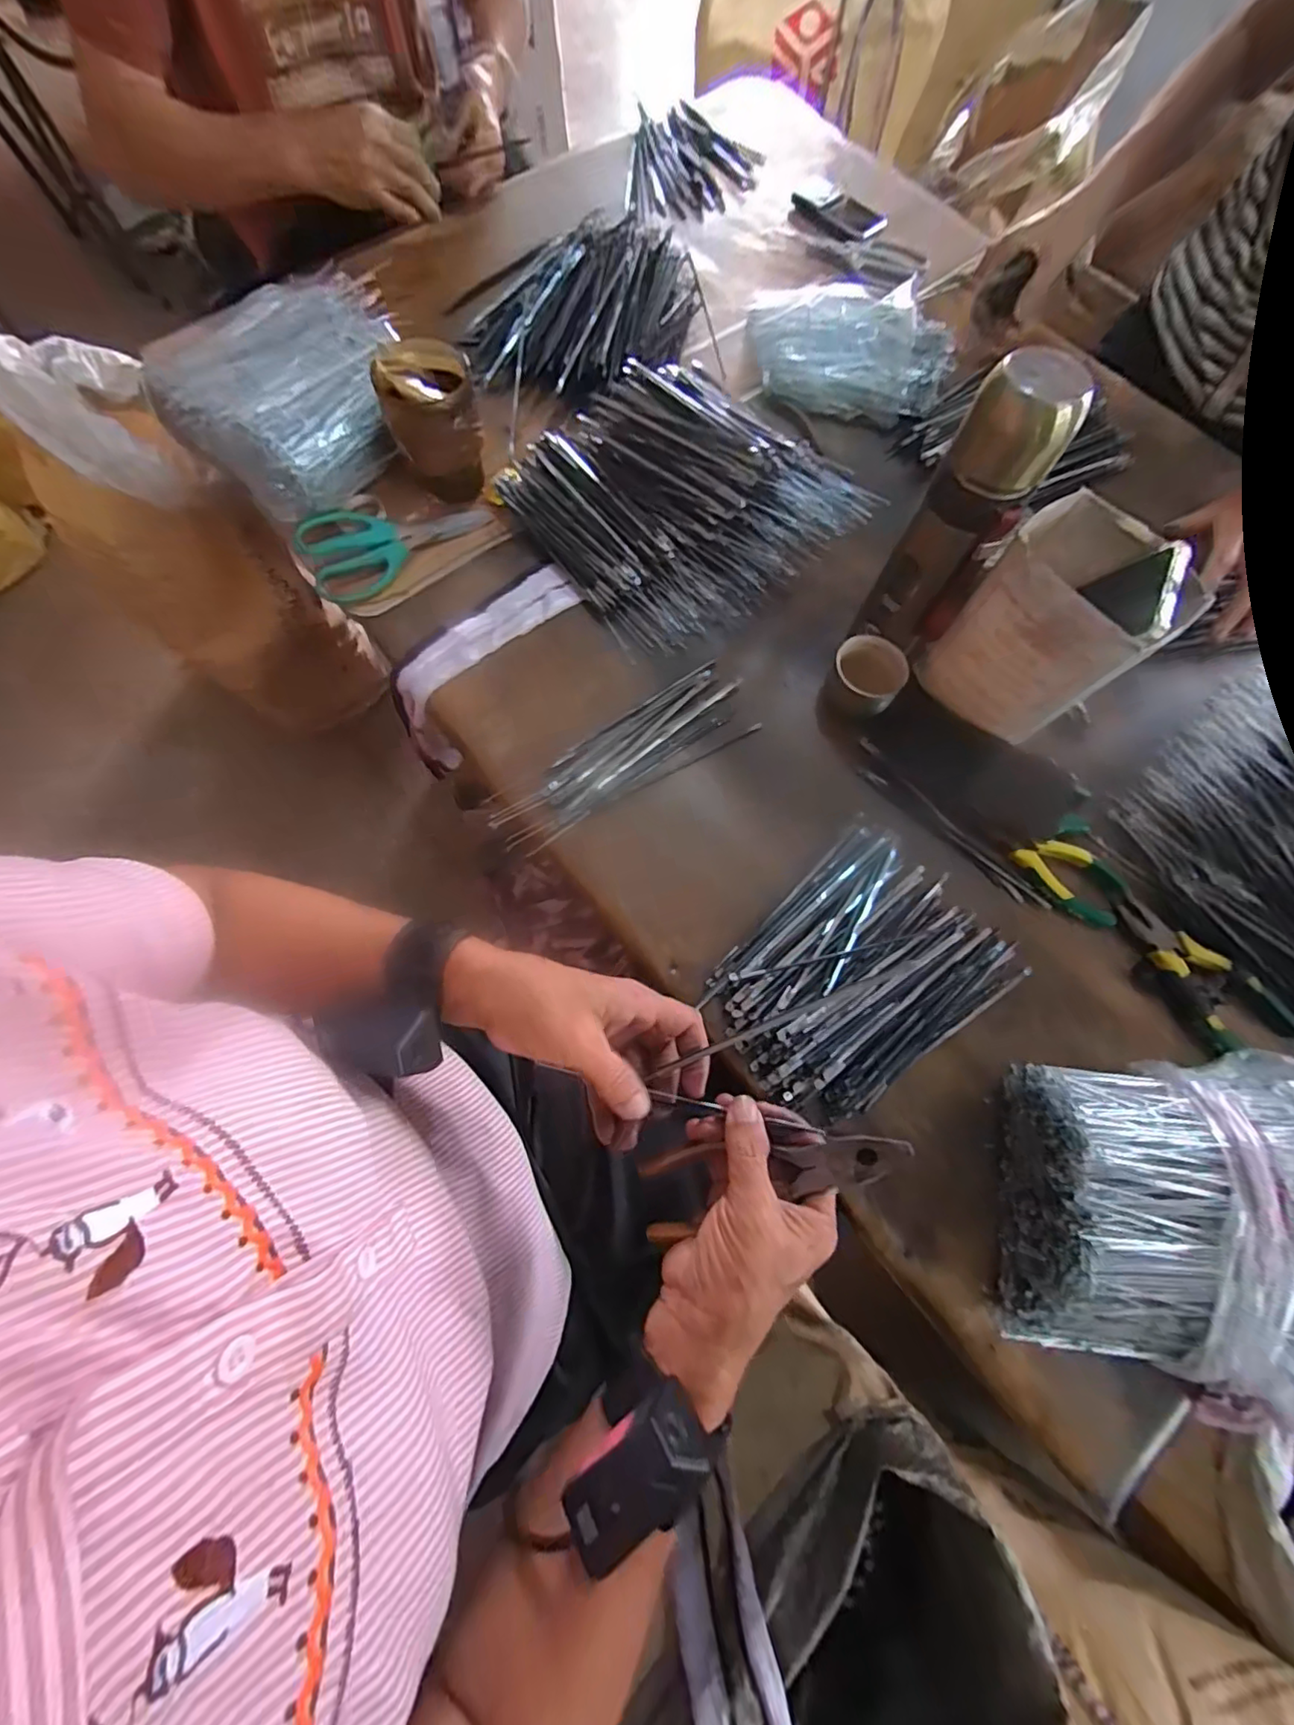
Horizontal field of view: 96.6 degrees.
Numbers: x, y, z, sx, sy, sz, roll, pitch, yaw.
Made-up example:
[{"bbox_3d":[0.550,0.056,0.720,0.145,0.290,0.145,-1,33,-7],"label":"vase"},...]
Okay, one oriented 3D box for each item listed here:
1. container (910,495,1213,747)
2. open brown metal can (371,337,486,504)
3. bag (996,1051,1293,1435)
[{"bbox_3d":[0.318,-0.184,0.462,0.091,0.149,0.116,-38,78,-13],"label":"container"},{"bbox_3d":[-0.205,-0.427,0.563,0.083,0.107,0.089,-12,73,-6],"label":"open brown metal can"},{"bbox_3d":[0.351,0.231,0.379,0.206,0.086,0.228,13,73,2],"label":"bag"}]

